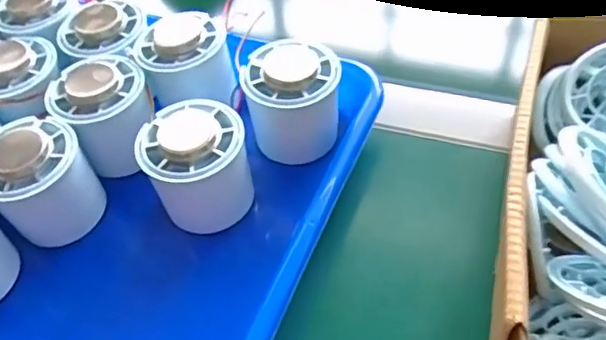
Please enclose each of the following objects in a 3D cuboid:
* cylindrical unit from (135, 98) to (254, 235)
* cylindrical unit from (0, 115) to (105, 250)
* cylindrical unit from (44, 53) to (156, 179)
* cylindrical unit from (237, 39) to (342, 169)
[{"bbox_3d":[-0.055,0.002,0.312,0.051,0.058,0.055,-3,49,4],"label":"cylindrical unit"},{"bbox_3d":[-0.145,0.005,0.316,0.052,0.059,0.051,-3,49,4],"label":"cylindrical unit"},{"bbox_3d":[-0.117,-0.035,0.340,0.051,0.049,0.054,-3,49,4],"label":"cylindrical unit"},{"bbox_3d":[-0.005,-0.039,0.335,0.052,0.060,0.052,-3,49,4],"label":"cylindrical unit"}]

